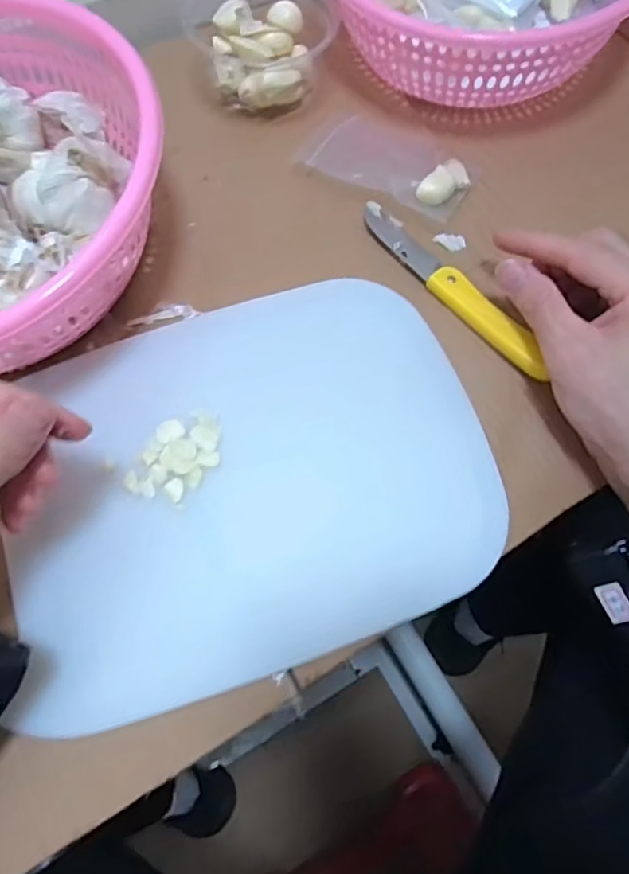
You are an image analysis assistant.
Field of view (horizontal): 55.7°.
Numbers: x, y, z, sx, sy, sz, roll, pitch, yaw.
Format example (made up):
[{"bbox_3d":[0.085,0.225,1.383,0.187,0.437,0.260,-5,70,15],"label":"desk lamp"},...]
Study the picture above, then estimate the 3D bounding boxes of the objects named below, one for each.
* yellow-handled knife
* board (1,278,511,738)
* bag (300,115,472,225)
[{"bbox_3d":[0.088,-0.100,0.385,0.023,0.013,0.162,-39,74,-15],"label":"yellow-handled knife"},{"bbox_3d":[-0.038,0.020,0.341,0.267,0.010,0.210,-17,72,-7],"label":"board"},{"bbox_3d":[0.054,-0.200,0.429,0.119,0.017,0.065,28,70,10],"label":"bag"}]

